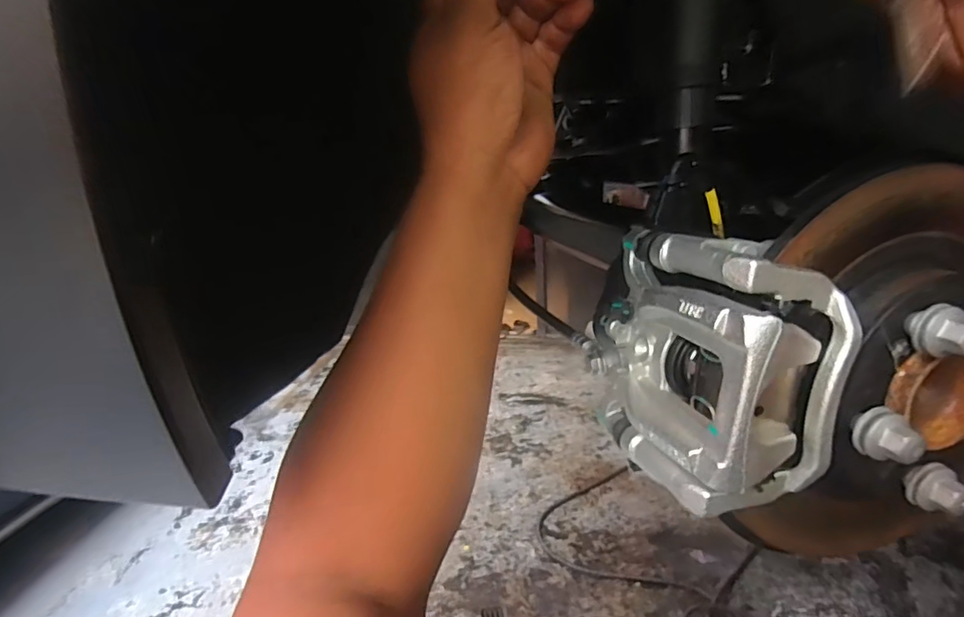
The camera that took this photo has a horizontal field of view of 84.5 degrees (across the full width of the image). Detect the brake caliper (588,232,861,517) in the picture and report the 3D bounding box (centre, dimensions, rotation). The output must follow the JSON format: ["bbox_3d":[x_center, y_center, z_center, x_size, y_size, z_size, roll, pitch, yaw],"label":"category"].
[{"bbox_3d":[0.137,0.031,0.332,0.090,0.141,0.132,-9,18,-17],"label":"brake caliper"}]

